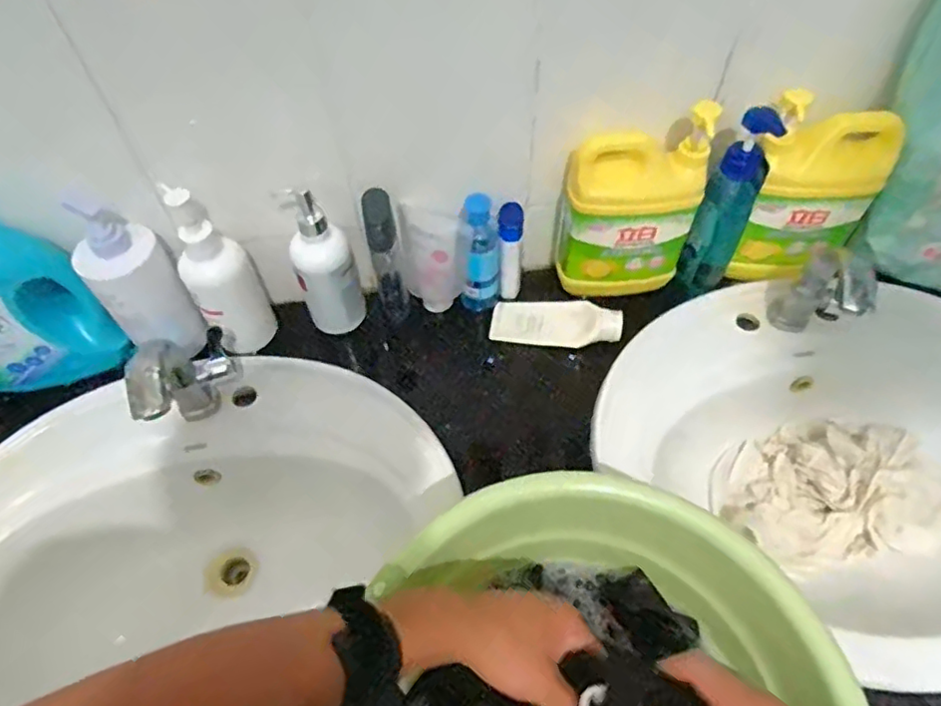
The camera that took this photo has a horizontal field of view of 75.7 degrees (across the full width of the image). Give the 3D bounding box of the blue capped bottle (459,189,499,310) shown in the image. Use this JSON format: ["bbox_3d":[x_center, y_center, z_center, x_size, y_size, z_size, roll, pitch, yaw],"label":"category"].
[{"bbox_3d":[0.012,-0.112,0.710,0.045,0.152,0.037,4,54,3],"label":"blue capped bottle"}]

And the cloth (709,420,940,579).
[{"bbox_3d":[0.412,0.156,0.705,0.238,0.053,0.168,-17,49,8],"label":"cloth"}]

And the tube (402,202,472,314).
[{"bbox_3d":[-0.037,-0.113,0.724,0.075,0.142,0.042,11,46,8],"label":"tube"}]

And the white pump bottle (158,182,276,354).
[{"bbox_3d":[-0.273,-0.083,0.661,0.073,0.213,0.082,-26,58,-17],"label":"white pump bottle"}]

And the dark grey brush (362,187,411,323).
[{"bbox_3d":[-0.094,-0.104,0.694,0.032,0.173,0.041,-10,55,-6],"label":"dark grey brush"}]

